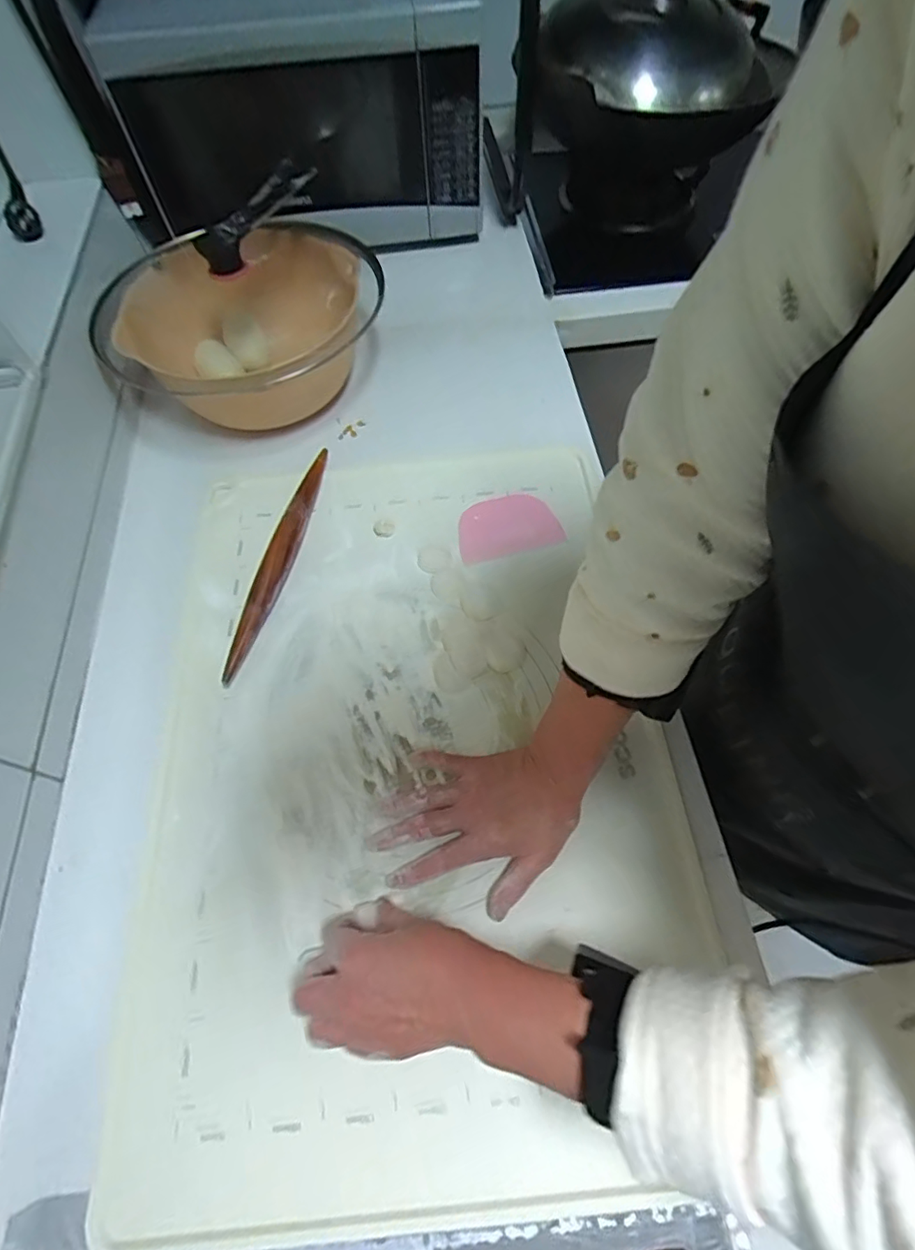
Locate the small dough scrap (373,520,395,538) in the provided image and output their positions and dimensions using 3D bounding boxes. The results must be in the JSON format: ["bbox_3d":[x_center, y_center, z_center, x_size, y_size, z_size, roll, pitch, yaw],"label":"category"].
[{"bbox_3d":[-0.081,-0.105,0.602,0.023,0.012,0.017,8,64,4],"label":"small dough scrap"}]

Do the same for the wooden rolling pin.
[{"bbox_3d":[-0.184,-0.073,0.574,0.029,0.033,0.280,9,64,5],"label":"wooden rolling pin"}]

